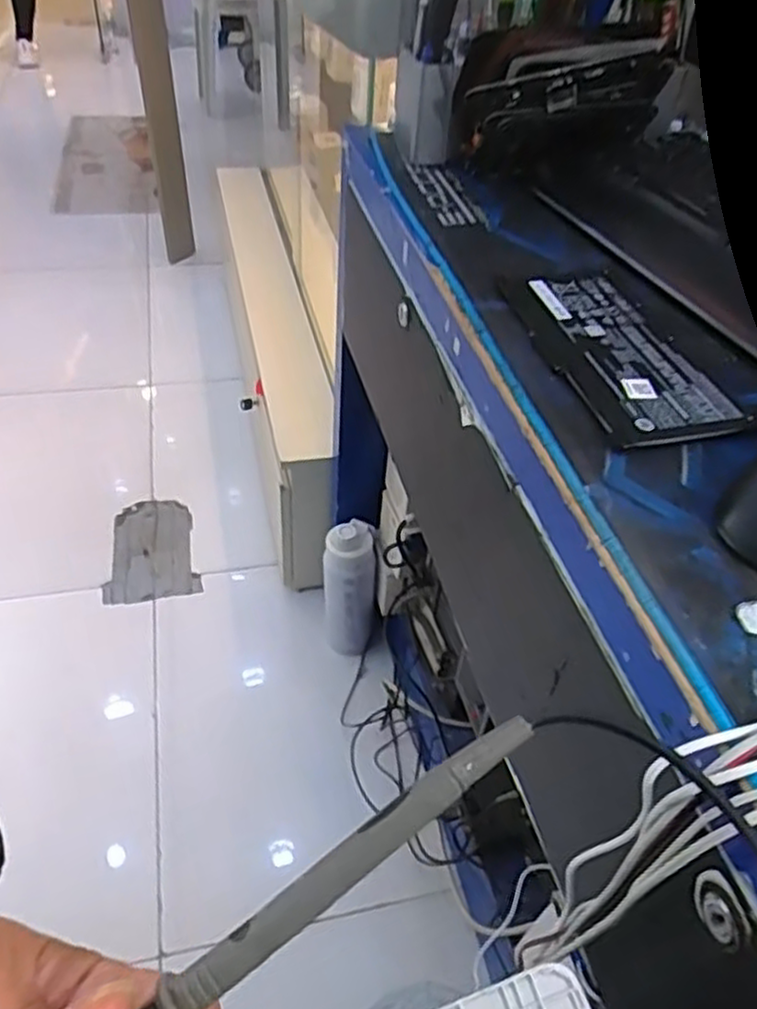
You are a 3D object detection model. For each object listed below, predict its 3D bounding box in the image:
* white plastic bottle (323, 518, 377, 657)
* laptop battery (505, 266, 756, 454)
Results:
[{"bbox_3d":[-0.048,0.137,1.150,0.077,0.266,0.074,0,44,-7],"label":"white plastic bottle"},{"bbox_3d":[0.151,-0.099,0.461,0.094,0.007,0.180,-6,45,-12],"label":"laptop battery"}]

